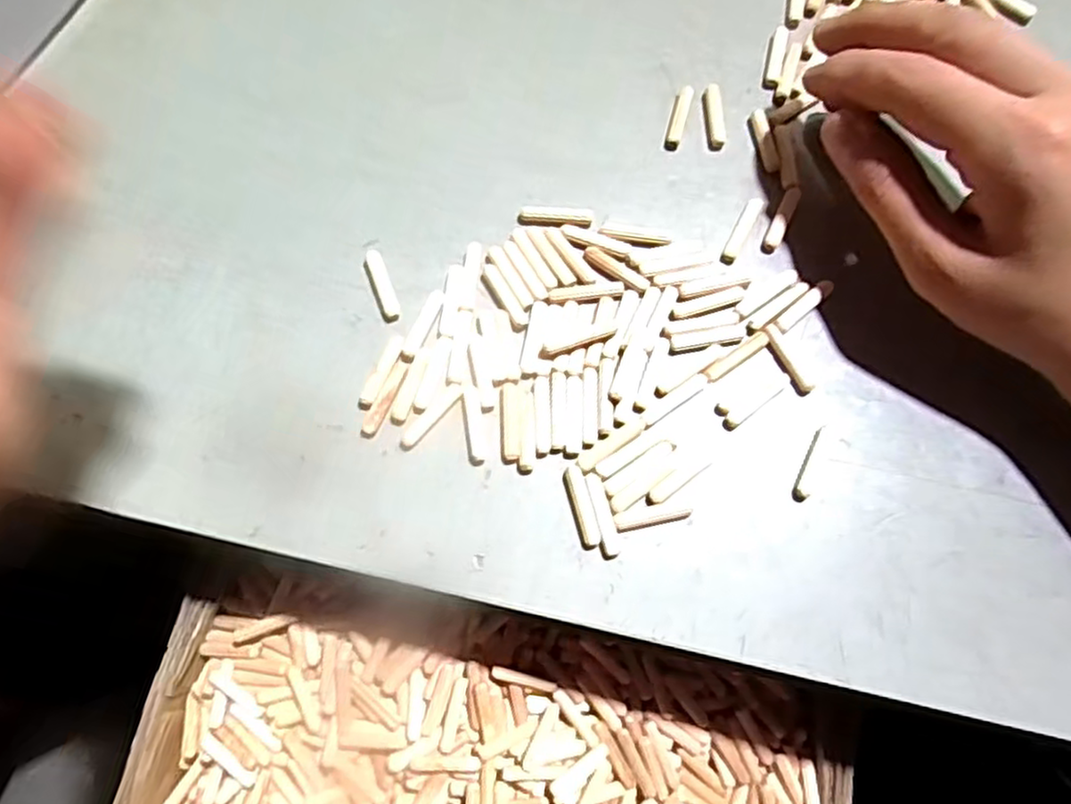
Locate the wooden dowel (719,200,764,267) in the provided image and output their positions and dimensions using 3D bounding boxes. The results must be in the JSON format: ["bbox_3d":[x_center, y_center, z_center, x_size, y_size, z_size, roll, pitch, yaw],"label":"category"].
[{"bbox_3d":[0.084,-0.070,0.289,0.006,0.004,0.032,28,76,8],"label":"wooden dowel"}]

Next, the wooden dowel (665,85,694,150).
[{"bbox_3d":[0.062,-0.122,0.305,0.007,0.006,0.030,15,74,4],"label":"wooden dowel"}]

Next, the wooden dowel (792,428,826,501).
[{"bbox_3d":[0.101,0.023,0.260,0.005,0.004,0.029,25,75,7],"label":"wooden dowel"}]

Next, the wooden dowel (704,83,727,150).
[{"bbox_3d":[0.077,-0.123,0.305,0.007,0.005,0.030,-5,74,-1],"label":"wooden dowel"}]

